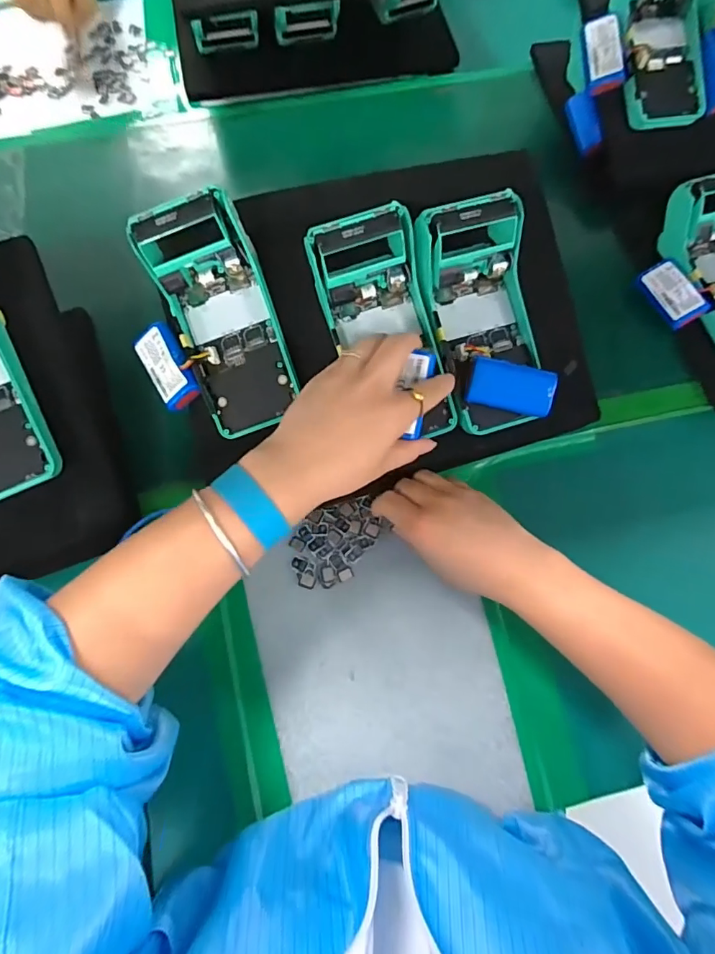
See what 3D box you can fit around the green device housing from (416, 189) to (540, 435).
[{"bbox_3d":[0.102,-0.122,0.359,0.082,0.082,0.153,-17,77,-6],"label":"green device housing"}]

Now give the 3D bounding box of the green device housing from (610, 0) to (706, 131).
[{"bbox_3d":[0.310,-0.449,0.478,0.082,0.054,0.167,-8,102,-4],"label":"green device housing"}]

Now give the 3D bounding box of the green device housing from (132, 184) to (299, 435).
[{"bbox_3d":[-0.105,-0.121,0.372,0.075,0.047,0.167,-20,109,-7],"label":"green device housing"}]

